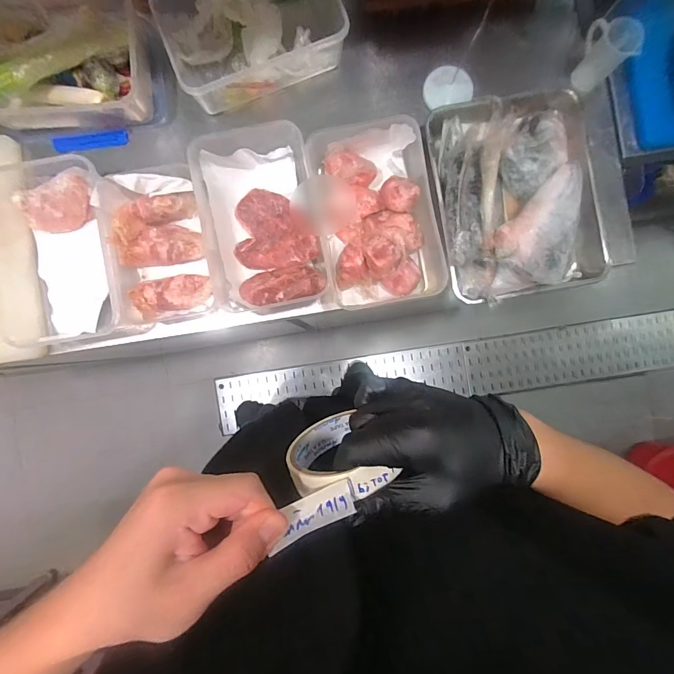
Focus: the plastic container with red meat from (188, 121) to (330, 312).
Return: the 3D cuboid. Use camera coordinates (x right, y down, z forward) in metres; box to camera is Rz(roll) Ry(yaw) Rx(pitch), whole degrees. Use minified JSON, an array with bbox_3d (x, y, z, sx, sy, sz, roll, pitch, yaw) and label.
[{"bbox_3d":[-0.114,-0.180,0.576,0.165,0.082,0.279,-10,90,0],"label":"plastic container with red meat"}]

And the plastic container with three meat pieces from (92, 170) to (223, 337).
[{"bbox_3d":[-0.261,-0.133,0.567,0.152,0.072,0.215,-10,90,0],"label":"plastic container with three meat pieces"}]

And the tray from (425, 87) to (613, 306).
[{"bbox_3d":[0.266,-0.213,0.559,0.236,0.080,0.299,-8,90,0],"label":"tray"}]

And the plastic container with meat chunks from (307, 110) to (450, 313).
[{"bbox_3d":[0.059,-0.180,0.554,0.166,0.077,0.259,-12,90,0],"label":"plastic container with meat chunks"}]

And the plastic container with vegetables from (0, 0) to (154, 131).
[{"bbox_3d":[-0.409,-0.411,0.558,0.268,0.088,0.166,-5,90,0],"label":"plastic container with vegetables"}]

